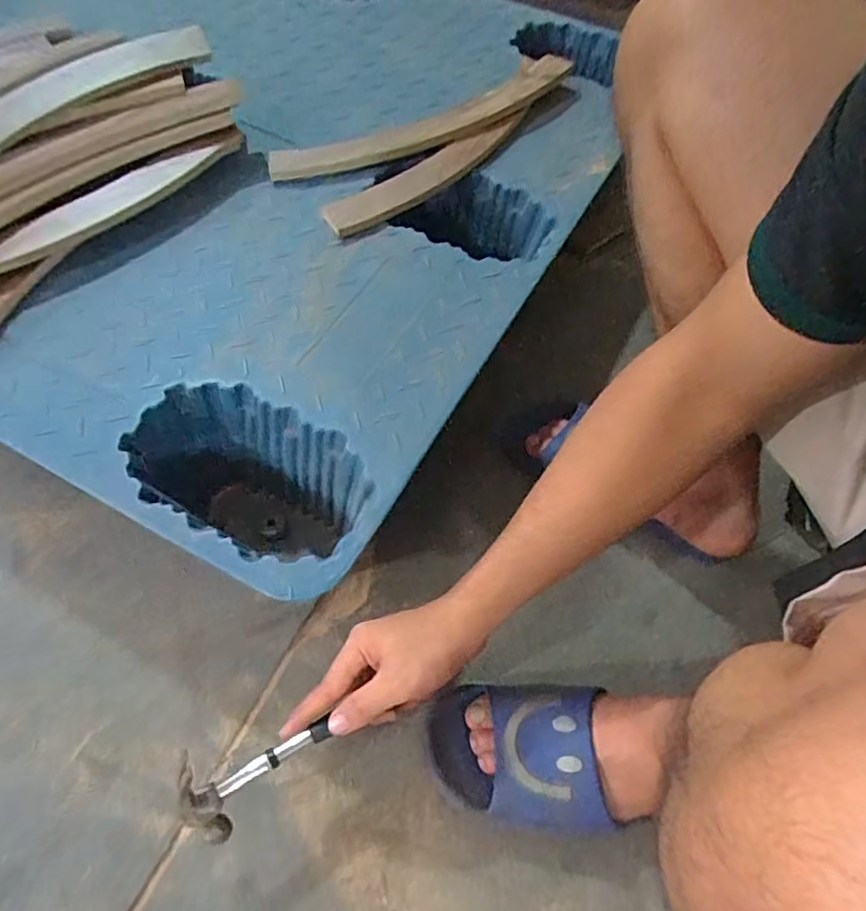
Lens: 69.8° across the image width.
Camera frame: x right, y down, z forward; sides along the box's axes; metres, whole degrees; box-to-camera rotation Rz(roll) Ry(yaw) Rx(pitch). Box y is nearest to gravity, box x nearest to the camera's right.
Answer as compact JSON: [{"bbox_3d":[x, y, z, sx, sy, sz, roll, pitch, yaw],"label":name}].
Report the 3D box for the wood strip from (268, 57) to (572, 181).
[{"bbox_3d":[0.000,-0.432,0.801,0.436,0.027,0.091,-27,64,-17],"label":"wood strip"}]

